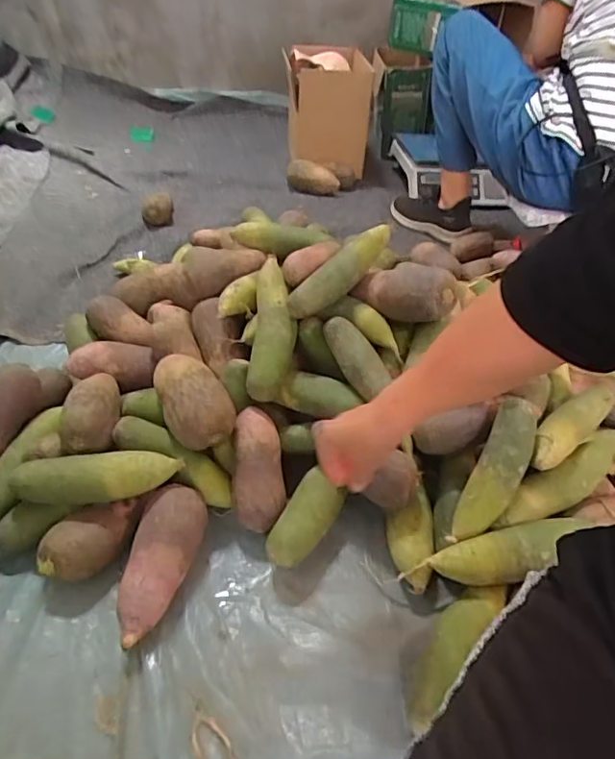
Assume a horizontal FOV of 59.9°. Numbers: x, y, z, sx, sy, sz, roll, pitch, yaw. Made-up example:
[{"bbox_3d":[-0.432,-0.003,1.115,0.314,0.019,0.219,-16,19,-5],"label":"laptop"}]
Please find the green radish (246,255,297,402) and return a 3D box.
[{"bbox_3d":[-0.048,-0.090,0.775,0.063,0.050,0.240,2,64,-2],"label":"green radish"}]

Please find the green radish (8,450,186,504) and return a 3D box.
[{"bbox_3d":[-0.258,0.128,0.665,0.199,0.066,0.057,-1,45,-6],"label":"green radish"}]

